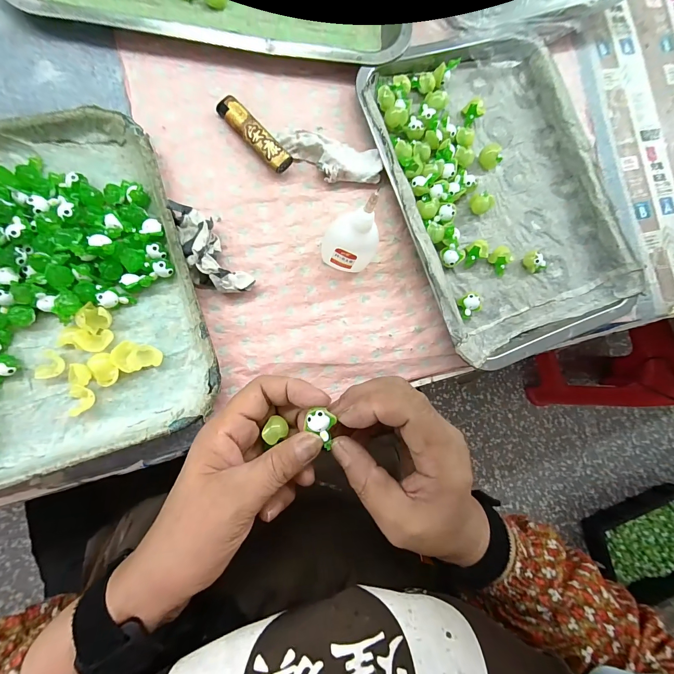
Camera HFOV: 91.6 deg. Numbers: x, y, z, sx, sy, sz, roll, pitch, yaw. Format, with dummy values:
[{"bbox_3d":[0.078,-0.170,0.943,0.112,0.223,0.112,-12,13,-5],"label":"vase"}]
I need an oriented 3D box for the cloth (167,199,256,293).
[{"bbox_3d":[-0.110,-0.070,0.271,0.039,0.029,0.086,-36,92,-8],"label":"cloth"}]

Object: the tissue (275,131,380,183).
[{"bbox_3d":[-0.005,-0.164,0.301,0.091,0.018,0.042,-3,87,-8],"label":"tissue"}]

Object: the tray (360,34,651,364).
[{"bbox_3d":[0.173,-0.146,0.324,0.237,0.028,0.306,-21,89,-9],"label":"tray"}]

